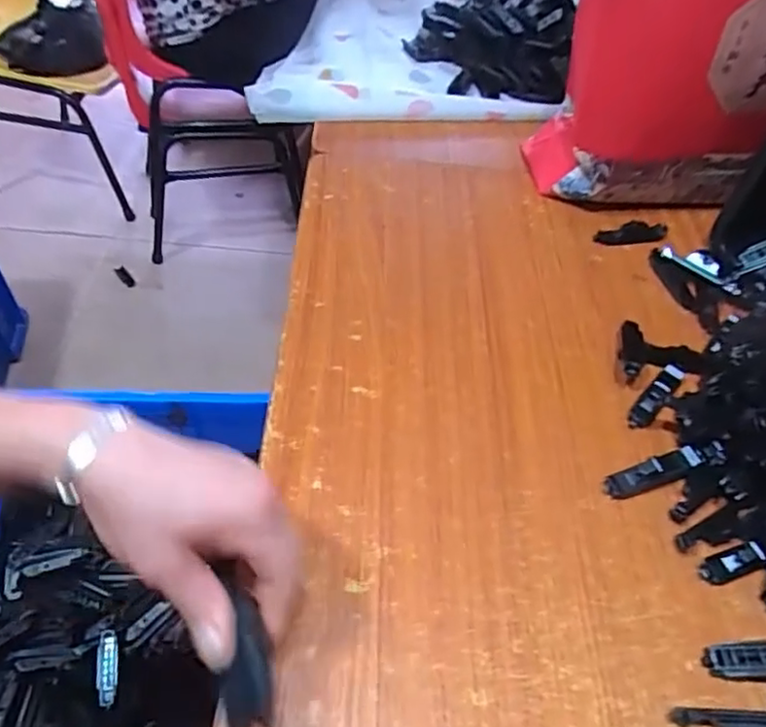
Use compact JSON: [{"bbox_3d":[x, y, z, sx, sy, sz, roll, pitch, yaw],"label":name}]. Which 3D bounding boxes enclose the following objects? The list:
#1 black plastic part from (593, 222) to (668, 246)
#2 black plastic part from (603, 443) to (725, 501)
[{"bbox_3d":[0.265,-0.137,0.668,0.078,0.016,0.027,2,49,-4],"label":"black plastic part"},{"bbox_3d":[0.214,0.080,0.476,0.098,0.020,0.021,-13,52,-17],"label":"black plastic part"}]

